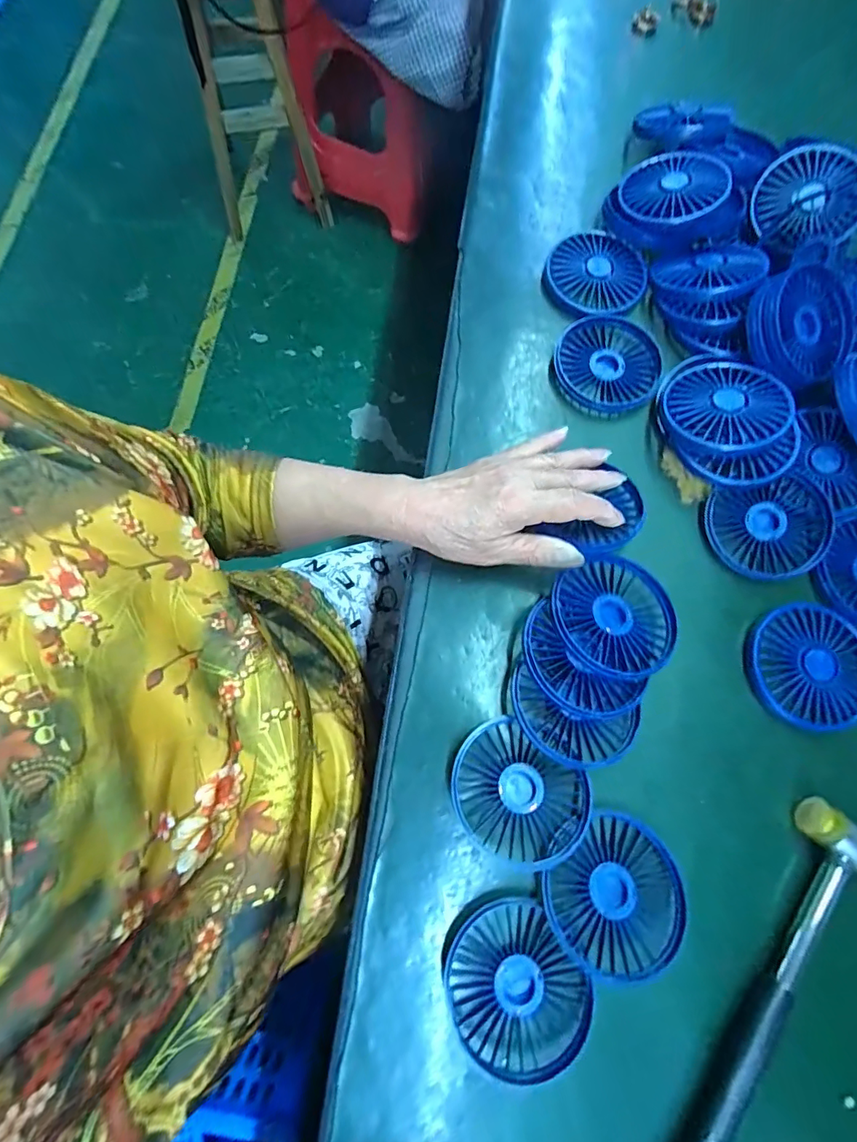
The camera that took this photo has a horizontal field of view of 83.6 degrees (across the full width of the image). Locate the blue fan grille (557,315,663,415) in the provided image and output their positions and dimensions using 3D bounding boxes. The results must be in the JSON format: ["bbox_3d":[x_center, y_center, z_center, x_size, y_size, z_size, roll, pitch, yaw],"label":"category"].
[{"bbox_3d":[0.153,-0.176,0.409,0.083,0.011,0.091,0,79,-2],"label":"blue fan grille"}]

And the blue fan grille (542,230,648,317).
[{"bbox_3d":[0.150,-0.265,0.427,0.082,0.012,0.084,0,79,-2],"label":"blue fan grille"}]

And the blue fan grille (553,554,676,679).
[{"bbox_3d":[0.130,0.032,0.331,0.080,0.015,0.082,-22,81,-7],"label":"blue fan grille"}]

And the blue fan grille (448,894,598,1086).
[{"bbox_3d":[0.052,0.251,0.287,0.077,0.015,0.082,0,79,-2],"label":"blue fan grille"}]

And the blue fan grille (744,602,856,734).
[{"bbox_3d":[0.275,0.068,0.344,0.086,0.007,0.086,-20,80,-6],"label":"blue fan grille"}]

